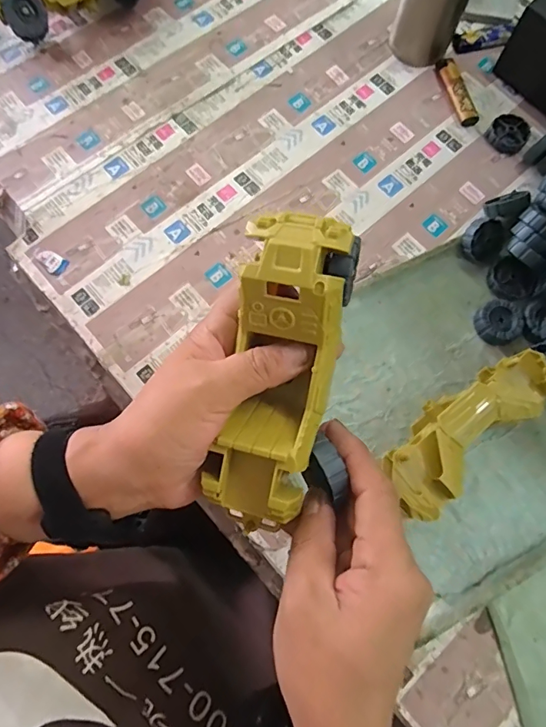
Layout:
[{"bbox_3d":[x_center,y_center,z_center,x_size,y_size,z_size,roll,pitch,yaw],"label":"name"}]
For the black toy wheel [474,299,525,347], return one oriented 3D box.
[{"bbox_3d":[0.196,-0.036,0.400,0.040,0.011,0.037,0,73,0],"label":"black toy wheel"}]

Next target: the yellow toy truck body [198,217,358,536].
[{"bbox_3d":[0.004,0.012,0.248,0.056,0.047,0.171,11,99,5],"label":"yellow toy truck body"}]

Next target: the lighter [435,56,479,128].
[{"bbox_3d":[0.189,-0.280,0.477,0.019,0.012,0.079,-13,74,-4],"label":"lighter"}]

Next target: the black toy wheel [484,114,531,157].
[{"bbox_3d":[0.237,-0.230,0.464,0.035,0.013,0.038,0,73,0],"label":"black toy wheel"}]

